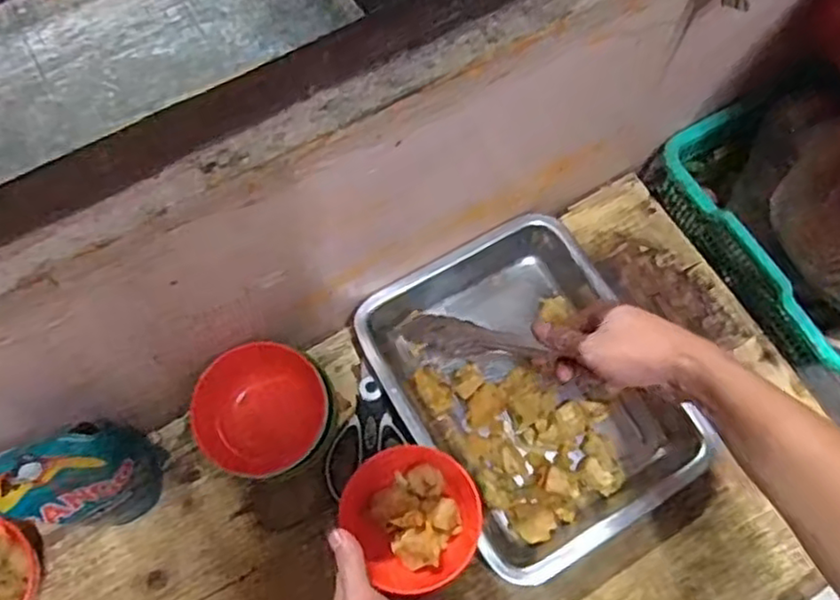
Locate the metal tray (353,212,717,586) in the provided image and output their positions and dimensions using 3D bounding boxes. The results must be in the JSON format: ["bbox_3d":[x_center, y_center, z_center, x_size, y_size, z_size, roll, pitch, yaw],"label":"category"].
[{"bbox_3d":[0.107,0.082,0.641,0.238,0.048,0.303,-29,73,-12],"label":"metal tray"}]

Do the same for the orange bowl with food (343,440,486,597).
[{"bbox_3d":[-0.003,0.171,0.536,0.102,0.043,0.109,1,70,-2],"label":"orange bowl with food"}]

